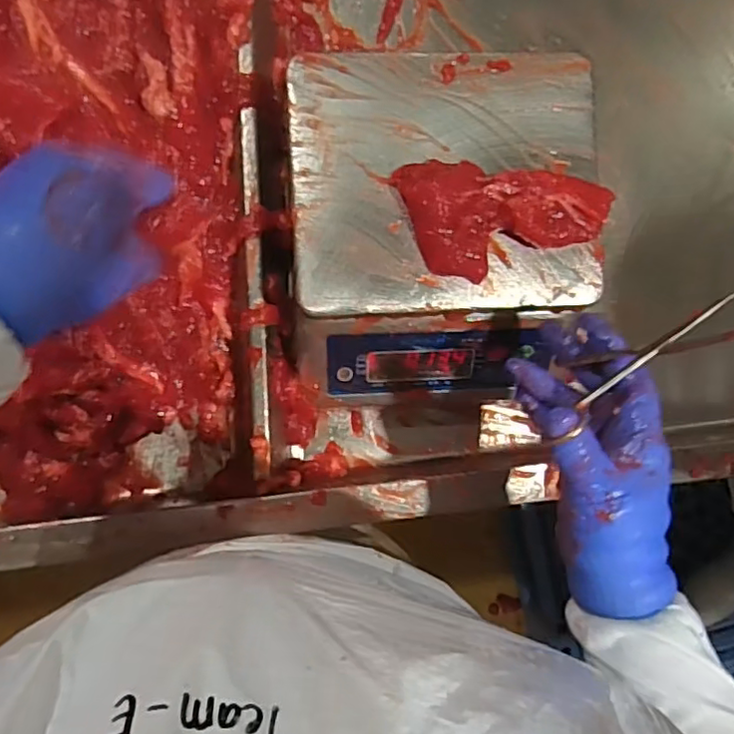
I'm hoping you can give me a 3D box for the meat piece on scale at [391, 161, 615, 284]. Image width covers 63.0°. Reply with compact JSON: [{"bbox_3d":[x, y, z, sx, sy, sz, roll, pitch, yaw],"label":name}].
[{"bbox_3d":[0.094,-0.101,0.422,0.148,0.022,0.079,8,87,-6],"label":"meat piece on scale"}]

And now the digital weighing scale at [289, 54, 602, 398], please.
[{"bbox_3d":[0.054,-0.102,0.482,0.220,0.112,0.242,-2,88,-7],"label":"digital weighing scale"}]

